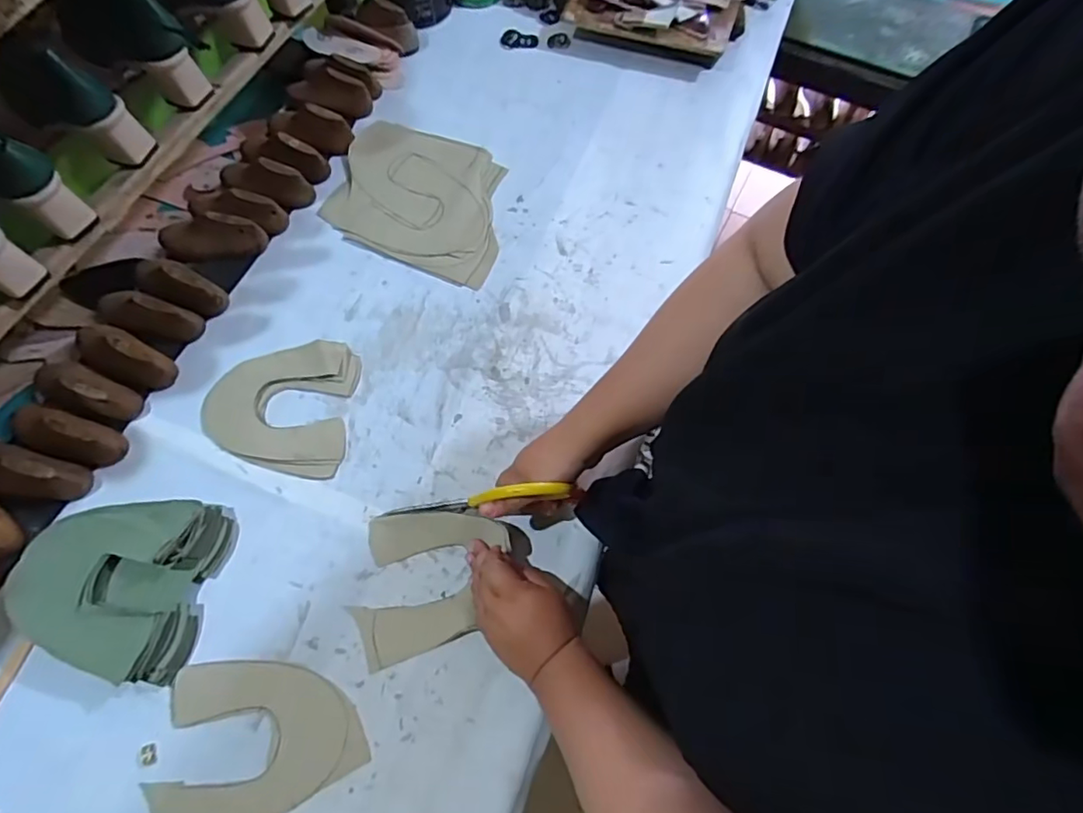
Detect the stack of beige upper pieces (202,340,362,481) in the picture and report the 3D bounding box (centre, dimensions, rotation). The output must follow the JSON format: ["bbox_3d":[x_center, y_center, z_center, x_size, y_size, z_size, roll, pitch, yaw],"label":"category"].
[{"bbox_3d":[-0.313,-0.002,0.669,0.170,0.009,0.168,2,67,0],"label":"stack of beige upper pieces"}]

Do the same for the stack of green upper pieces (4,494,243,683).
[{"bbox_3d":[-0.433,0.172,0.569,0.184,0.045,0.170,10,67,3],"label":"stack of green upper pieces"}]

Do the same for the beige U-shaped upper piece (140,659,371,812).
[{"bbox_3d":[-0.277,0.310,0.537,0.193,0.005,0.148,-20,69,-9],"label":"beige U-shaped upper piece"}]

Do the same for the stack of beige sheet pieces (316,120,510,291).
[{"bbox_3d":[-0.167,-0.298,0.791,0.269,0.009,0.219,22,69,9],"label":"stack of beige sheet pieces"}]

